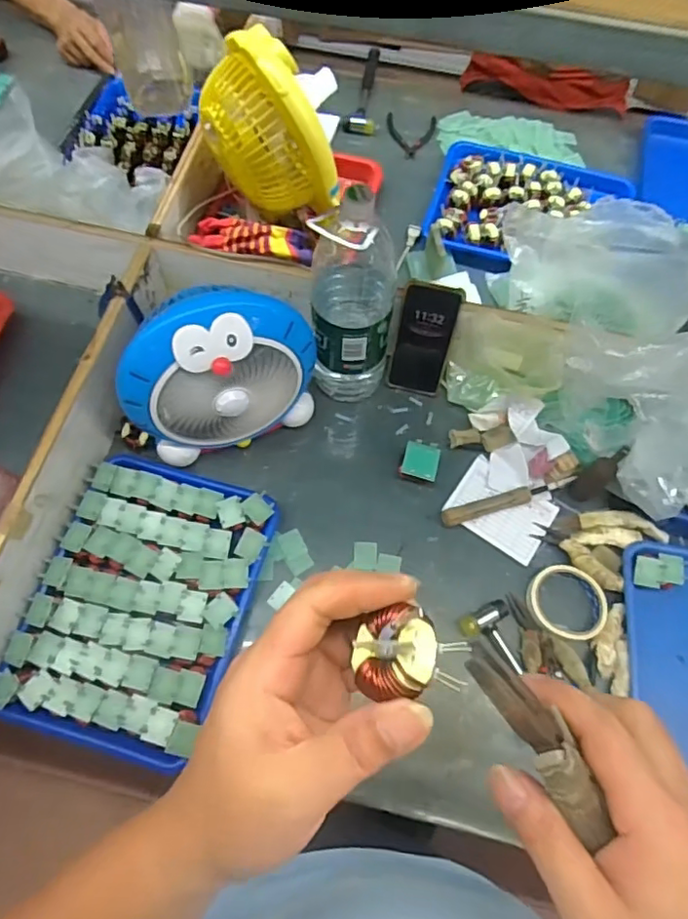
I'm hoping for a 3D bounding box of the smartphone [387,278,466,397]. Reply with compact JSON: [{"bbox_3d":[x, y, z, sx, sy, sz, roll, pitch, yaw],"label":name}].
[{"bbox_3d":[0.110,-0.163,0.801,0.078,0.171,0.019,11,43,4],"label":"smartphone"}]

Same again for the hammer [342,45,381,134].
[{"bbox_3d":[0.040,-0.729,1.112,0.064,0.026,0.269,5,66,2],"label":"hammer"}]

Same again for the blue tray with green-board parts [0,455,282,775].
[{"bbox_3d":[-0.242,0.171,0.701,0.253,0.051,0.328,13,67,4],"label":"blue tray with green-board parts"}]

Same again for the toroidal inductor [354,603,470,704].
[{"bbox_3d":[0.027,0.084,0.250,0.047,0.021,0.034,-14,61,21],"label":"toroidal inductor"}]

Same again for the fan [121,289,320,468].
[{"bbox_3d":[-0.153,-0.104,0.724,0.221,0.239,0.113,-17,68,-9],"label":"fan"}]

